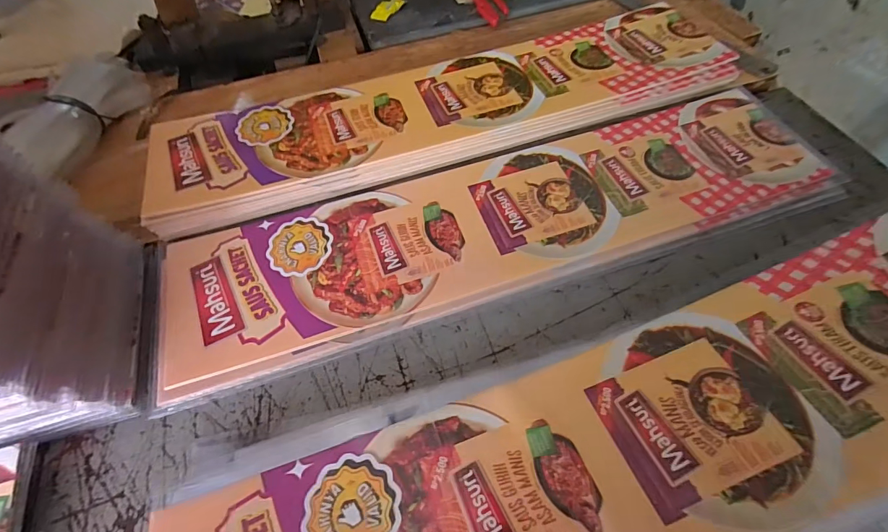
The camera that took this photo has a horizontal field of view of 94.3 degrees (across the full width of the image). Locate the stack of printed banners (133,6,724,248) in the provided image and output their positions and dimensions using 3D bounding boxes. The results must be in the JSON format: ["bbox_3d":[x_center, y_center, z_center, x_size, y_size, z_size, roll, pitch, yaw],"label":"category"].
[{"bbox_3d":[0.004,-0.160,0.402,0.550,0.030,0.130,-17,57,-8],"label":"stack of printed banners"}]

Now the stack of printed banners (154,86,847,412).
[{"bbox_3d":[0.054,-0.039,0.349,0.557,0.020,0.143,-17,57,-8],"label":"stack of printed banners"}]

